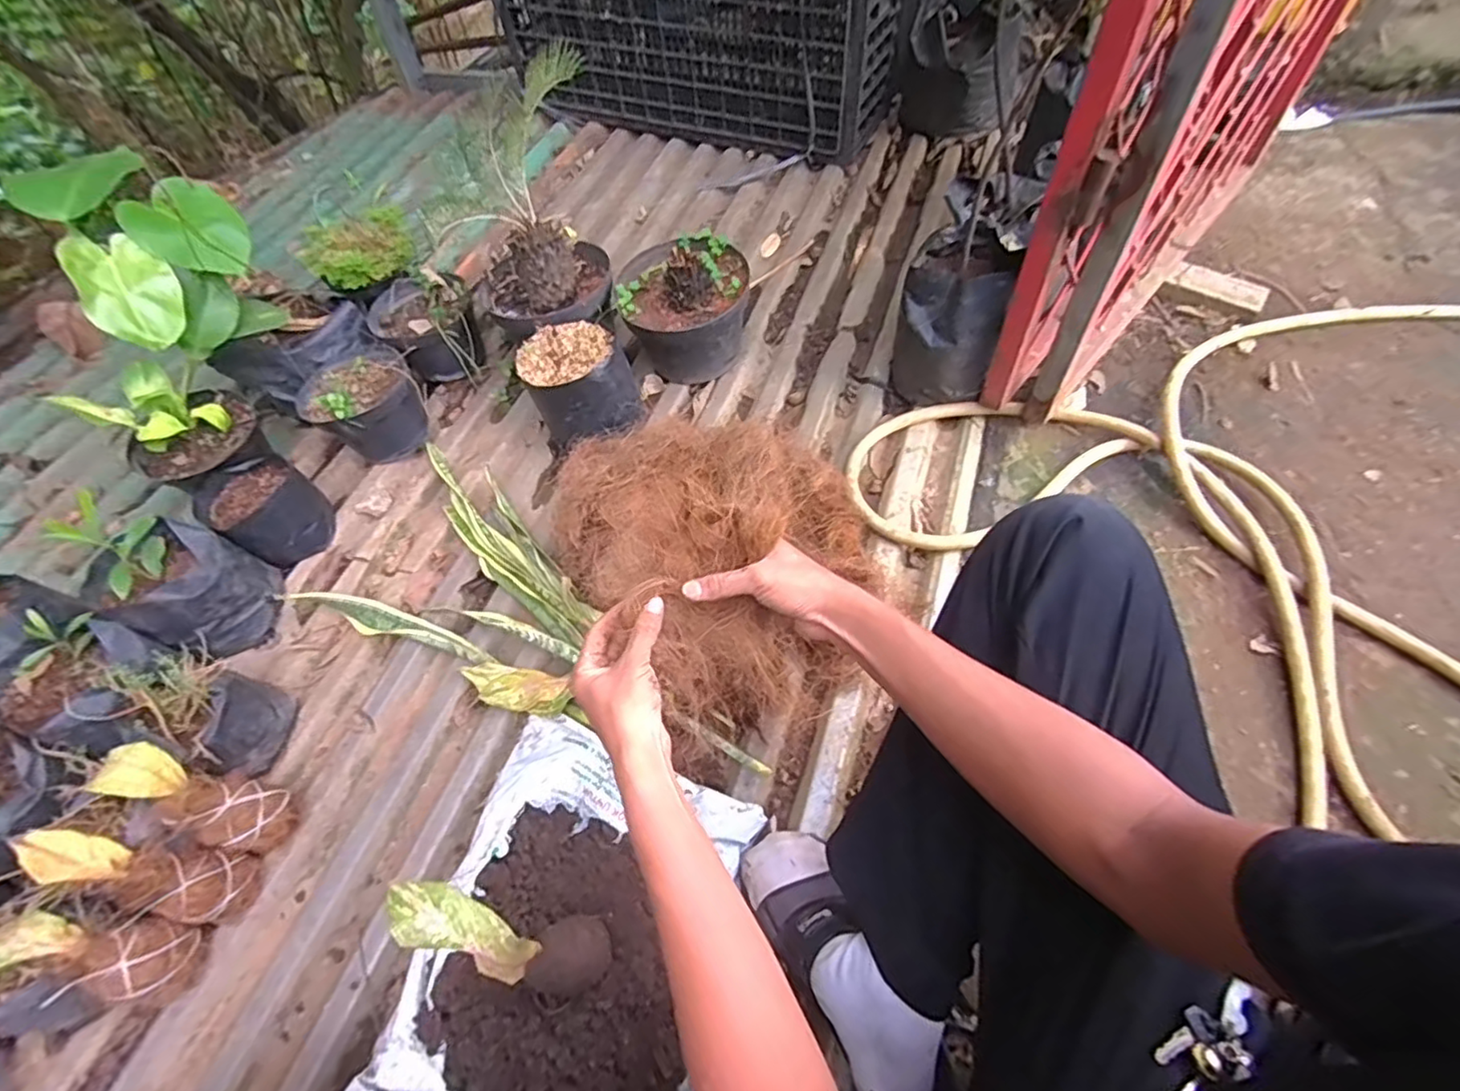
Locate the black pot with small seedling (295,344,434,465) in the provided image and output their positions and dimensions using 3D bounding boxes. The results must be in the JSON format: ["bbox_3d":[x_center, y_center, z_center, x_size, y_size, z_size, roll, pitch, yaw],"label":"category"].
[{"bbox_3d":[-0.596,-0.234,1.039,0.164,0.145,0.170,-1,57,1],"label":"black pot with small seedling"}]

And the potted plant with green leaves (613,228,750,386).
[{"bbox_3d":[-0.072,-0.391,1.069,0.211,0.185,0.197,-6,57,2],"label":"potted plant with green leaves"}]

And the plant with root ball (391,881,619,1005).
[{"bbox_3d":[-0.187,0.341,0.547,0.069,0.214,0.069,-7,50,44],"label":"plant with root ball"}]

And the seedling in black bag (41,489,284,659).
[{"bbox_3d":[-0.734,0.043,0.839,0.146,0.213,0.147,18,61,17],"label":"seedling in black bag"}]

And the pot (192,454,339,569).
[{"bbox_3d":[-0.692,-0.051,0.961,0.130,0.112,0.124,-1,57,1],"label":"pot"}]

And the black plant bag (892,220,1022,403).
[{"bbox_3d":[0.330,-0.340,0.955,0.142,0.205,0.159,16,59,12],"label":"black plant bag"}]

